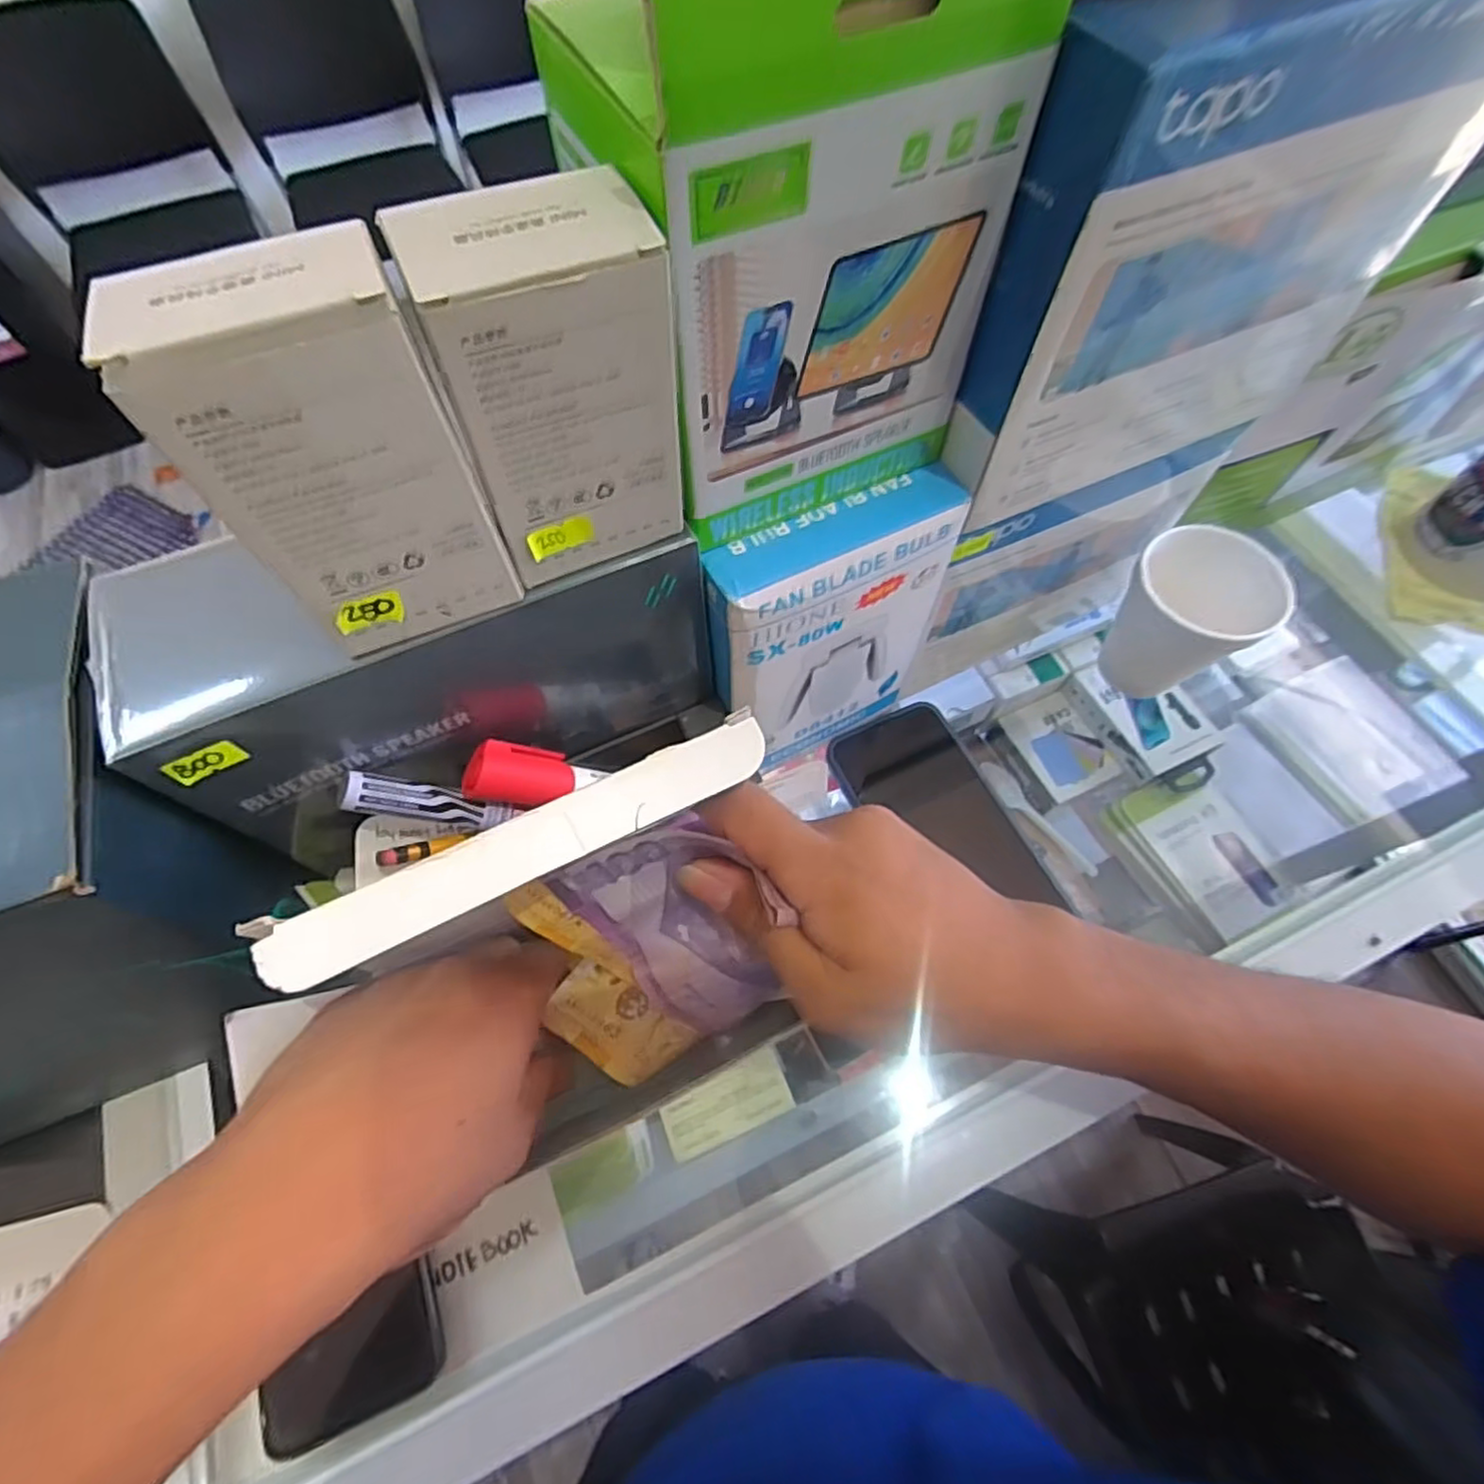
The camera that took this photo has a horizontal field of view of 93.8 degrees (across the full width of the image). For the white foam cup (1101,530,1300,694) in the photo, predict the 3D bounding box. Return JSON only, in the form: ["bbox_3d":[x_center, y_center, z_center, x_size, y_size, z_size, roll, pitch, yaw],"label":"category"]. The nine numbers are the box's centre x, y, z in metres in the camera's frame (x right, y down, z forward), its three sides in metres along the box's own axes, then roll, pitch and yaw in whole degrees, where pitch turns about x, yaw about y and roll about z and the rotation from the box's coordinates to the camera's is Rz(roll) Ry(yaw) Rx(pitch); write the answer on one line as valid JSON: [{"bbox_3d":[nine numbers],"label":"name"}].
[{"bbox_3d":[0.263,-0.076,0.409,0.077,0.075,0.072,0,63,1],"label":"white foam cup"}]

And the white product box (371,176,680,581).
[{"bbox_3d":[-0.051,-0.097,0.202,0.059,0.099,0.030,-21,65,-10],"label":"white product box"}]

